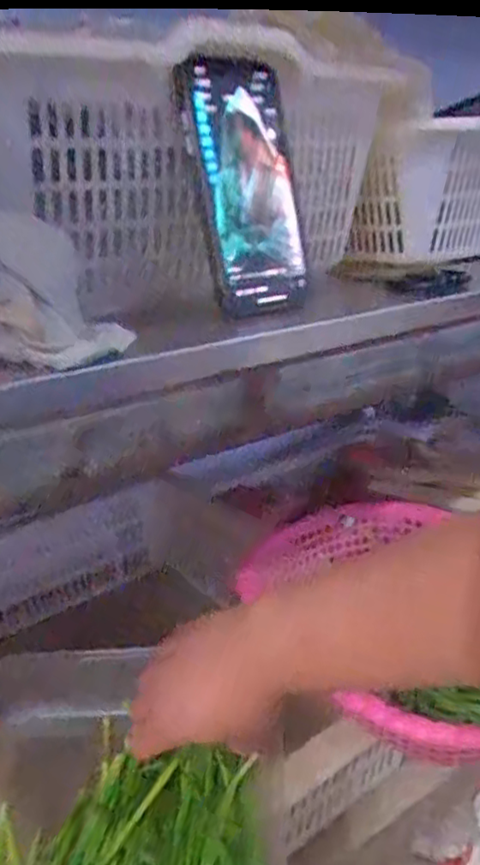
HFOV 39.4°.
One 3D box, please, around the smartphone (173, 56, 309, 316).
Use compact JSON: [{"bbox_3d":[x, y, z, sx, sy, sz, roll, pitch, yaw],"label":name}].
[{"bbox_3d":[0.005,-0.158,0.437,0.080,0.154,0.016,-20,14,-34],"label":"smartphone"}]

